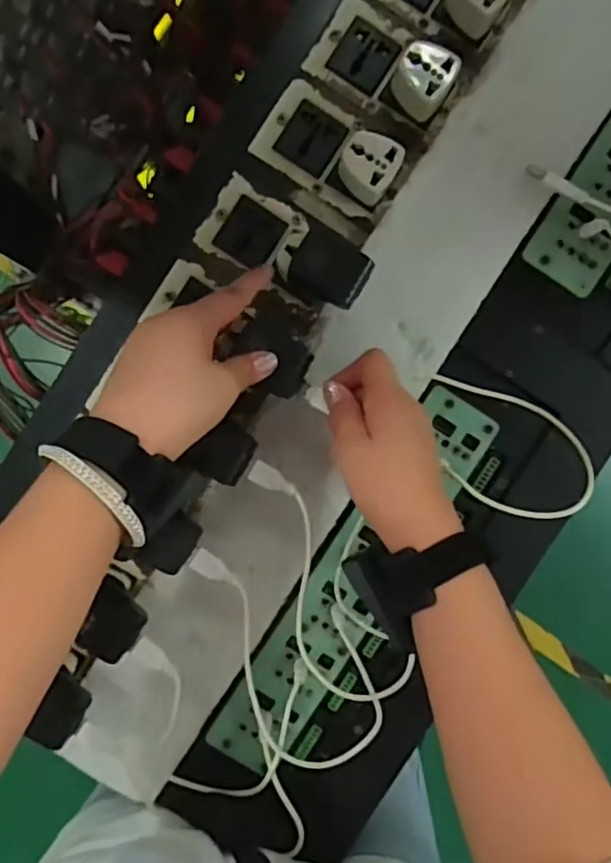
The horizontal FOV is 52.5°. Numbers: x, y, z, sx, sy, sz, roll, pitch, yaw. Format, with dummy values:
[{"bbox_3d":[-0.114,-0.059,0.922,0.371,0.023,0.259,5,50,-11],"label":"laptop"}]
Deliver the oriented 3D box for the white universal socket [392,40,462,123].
[{"bbox_3d":[0.082,-0.244,0.432,0.038,0.033,0.038,30,90,0],"label":"white universal socket"}]

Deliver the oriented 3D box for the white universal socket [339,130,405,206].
[{"bbox_3d":[0.044,-0.186,0.436,0.038,0.032,0.040,29,90,0],"label":"white universal socket"}]

